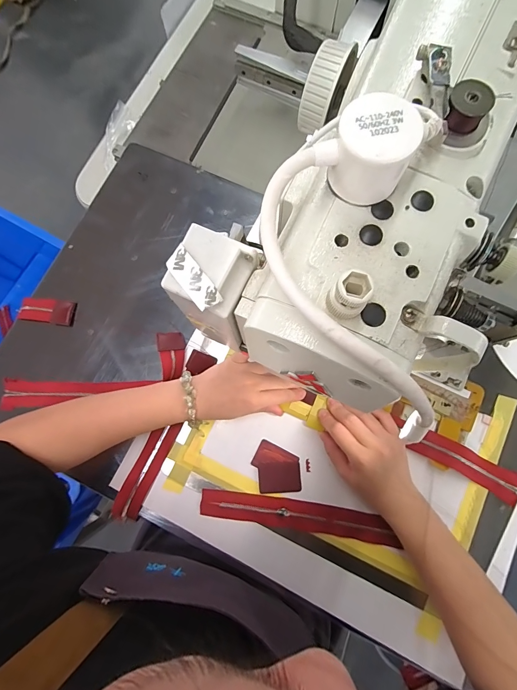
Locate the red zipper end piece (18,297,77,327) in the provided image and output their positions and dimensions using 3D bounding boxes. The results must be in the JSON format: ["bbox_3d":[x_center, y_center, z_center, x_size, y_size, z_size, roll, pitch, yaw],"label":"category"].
[{"bbox_3d":[-0.292,-0.047,0.443,0.075,0.010,0.033,8,79,2],"label":"red zipper end piece"}]

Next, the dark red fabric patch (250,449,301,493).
[{"bbox_3d":[0.027,0.163,0.395,0.051,0.004,0.036,-3,79,0],"label":"dark red fabric patch"}]

